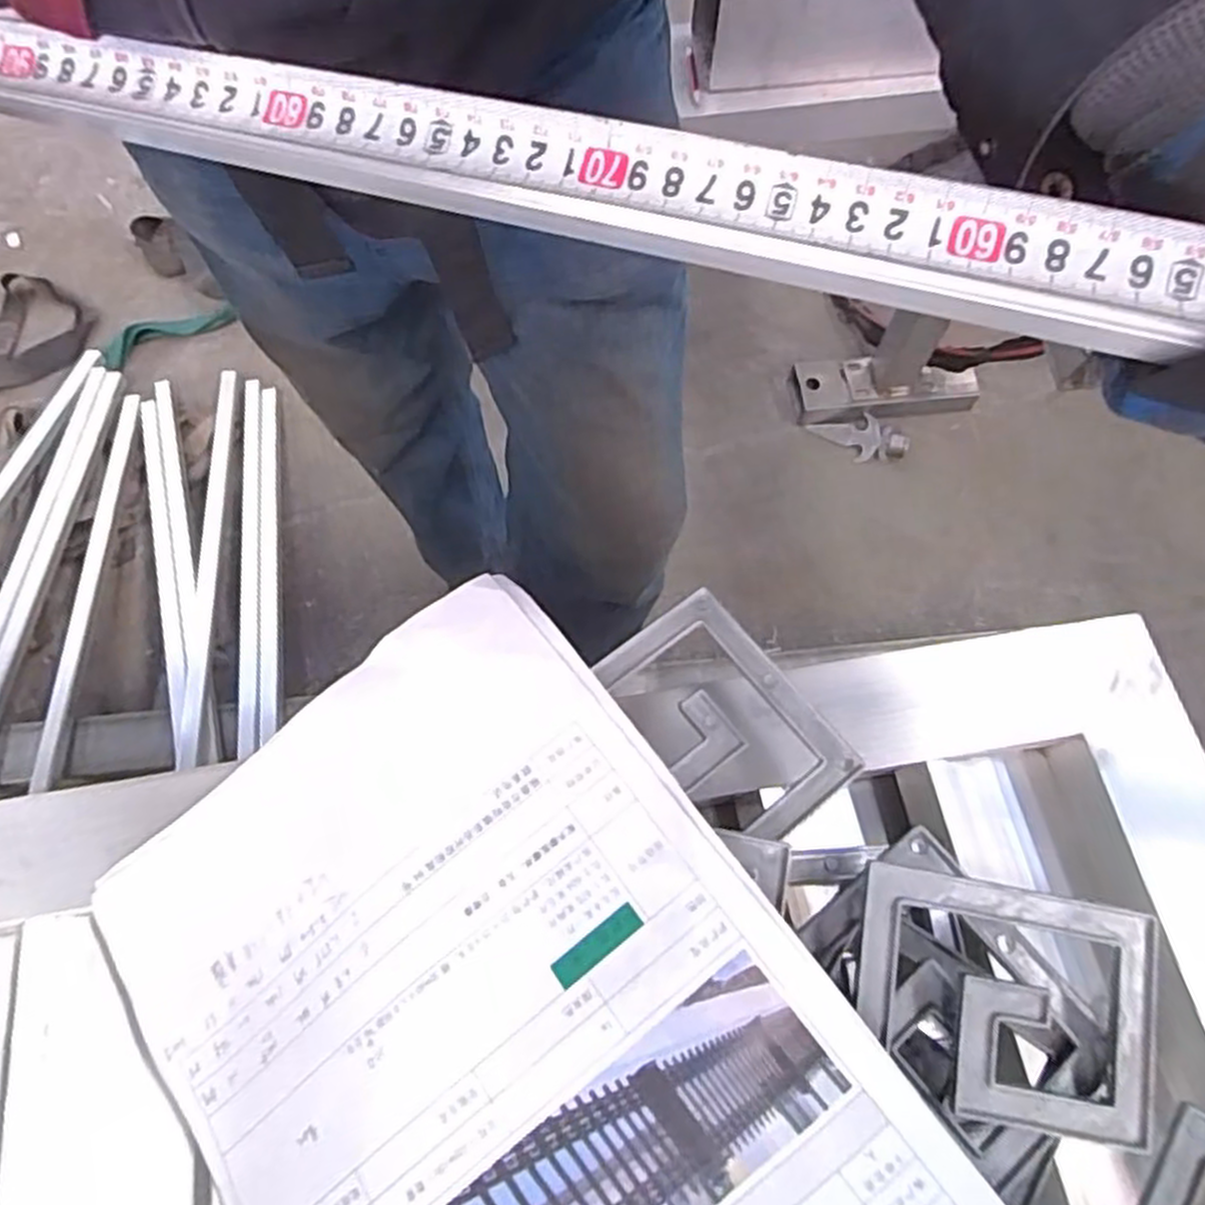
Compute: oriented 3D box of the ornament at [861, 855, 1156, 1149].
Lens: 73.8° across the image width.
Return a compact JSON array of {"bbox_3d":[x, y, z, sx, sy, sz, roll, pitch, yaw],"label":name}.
[{"bbox_3d":[0.137,0.136,0.274,0.097,0.012,0.074,11,67,3],"label":"ornament"}]

